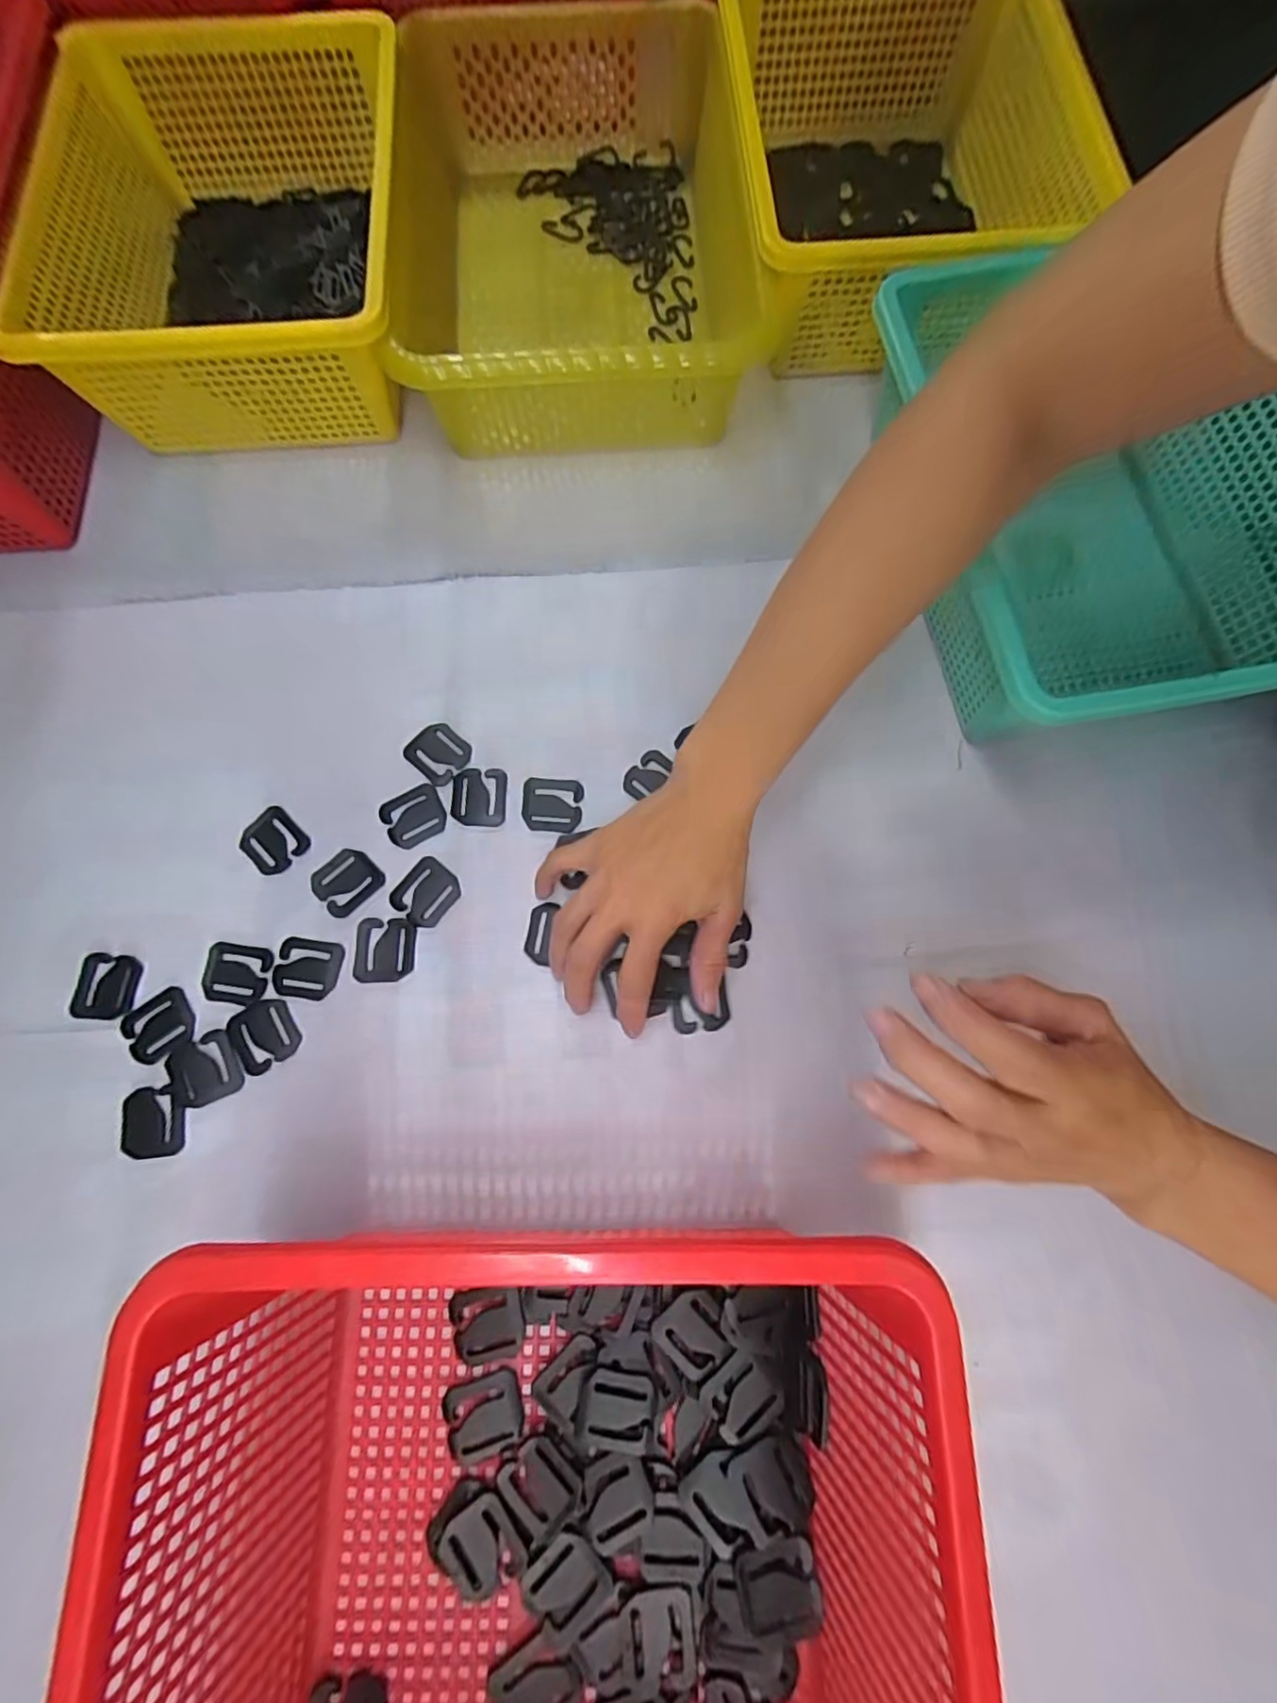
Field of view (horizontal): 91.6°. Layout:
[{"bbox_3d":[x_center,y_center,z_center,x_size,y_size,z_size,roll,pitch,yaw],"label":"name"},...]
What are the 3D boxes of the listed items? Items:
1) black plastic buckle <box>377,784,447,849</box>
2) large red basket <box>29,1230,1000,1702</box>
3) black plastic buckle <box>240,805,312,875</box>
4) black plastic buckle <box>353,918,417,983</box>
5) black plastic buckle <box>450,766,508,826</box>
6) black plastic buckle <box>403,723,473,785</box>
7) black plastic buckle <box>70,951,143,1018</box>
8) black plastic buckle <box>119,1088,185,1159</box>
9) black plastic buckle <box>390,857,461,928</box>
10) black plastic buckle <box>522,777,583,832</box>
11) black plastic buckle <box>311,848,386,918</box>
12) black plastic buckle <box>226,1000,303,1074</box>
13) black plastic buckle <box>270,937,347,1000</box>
[{"bbox_3d":[-0.145,-0.023,0.401,0.038,0.004,0.037,-27,78,-7],"label":"black plastic buckle"},{"bbox_3d":[-0.036,0.341,0.245,0.295,0.129,0.370,0,76,-1],"label":"large red basket"},{"bbox_3d":[-0.234,-0.007,0.396,0.035,0.004,0.041,-44,81,-10],"label":"black plastic buckle"},{"bbox_3d":[-0.155,0.060,0.380,0.036,0.004,0.038,-1,76,-1],"label":"black plastic buckle"},{"bbox_3d":[-0.105,-0.036,0.406,0.035,0.004,0.039,-1,76,-1],"label":"black plastic buckle"},{"bbox_3d":[-0.133,-0.067,0.411,0.039,0.004,0.036,42,79,9],"label":"black plastic buckle"},{"bbox_3d":[-0.323,0.081,0.374,0.037,0.004,0.038,3,76,0],"label":"black plastic buckle"},{"bbox_3d":[-0.278,0.155,0.354,0.035,0.004,0.037,-6,76,-2],"label":"black plastic buckle"},{"bbox_3d":[-0.133,0.026,0.390,0.036,0.004,0.039,40,79,8],"label":"black plastic buckle"},{"bbox_3d":[-0.056,-0.031,0.404,0.039,0.004,0.037,-2,76,-1],"label":"black plastic buckle"},{"bbox_3d":[-0.185,0.019,0.391,0.037,0.004,0.038,43,79,9],"label":"black plastic buckle"},{"bbox_3d":[-0.222,0.108,0.367,0.037,0.004,0.038,-32,79,-8],"label":"black plastic buckle"},{"bbox_3d":[-0.202,0.071,0.377,0.040,0.004,0.035,8,76,1],"label":"black plastic buckle"}]

